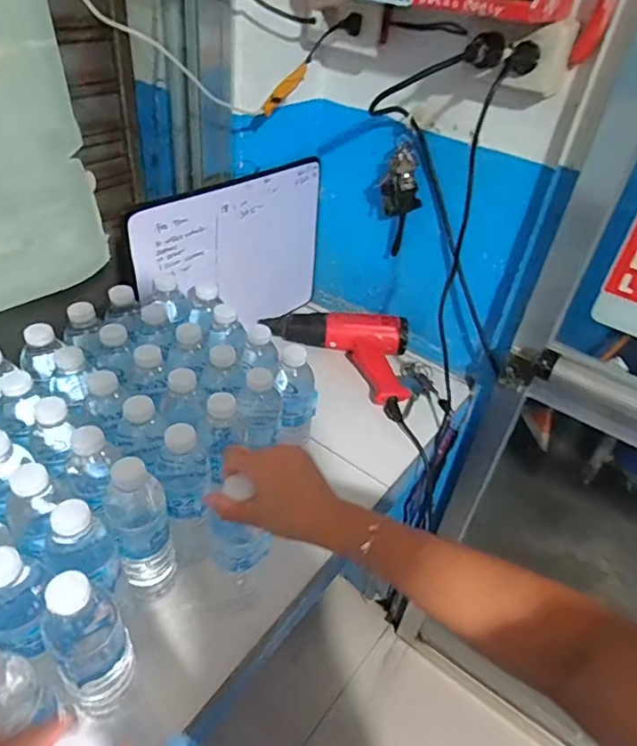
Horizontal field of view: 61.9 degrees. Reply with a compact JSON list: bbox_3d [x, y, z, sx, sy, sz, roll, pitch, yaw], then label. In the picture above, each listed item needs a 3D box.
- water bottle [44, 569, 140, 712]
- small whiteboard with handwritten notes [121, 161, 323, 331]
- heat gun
[{"bbox_3d":[-0.194,0.220,0.448,0.058,0.130,0.066,-24,49,-32],"label":"water bottle"},{"bbox_3d":[-0.132,-0.186,0.892,0.020,0.272,0.382,31,44,30],"label":"small whiteboard with handwritten notes"},{"bbox_3d":[0.067,-0.051,0.955,0.291,0.073,0.157,32,46,27],"label":"heat gun"}]

